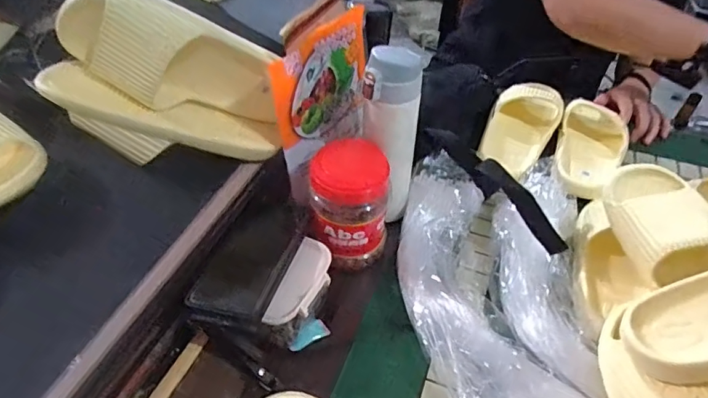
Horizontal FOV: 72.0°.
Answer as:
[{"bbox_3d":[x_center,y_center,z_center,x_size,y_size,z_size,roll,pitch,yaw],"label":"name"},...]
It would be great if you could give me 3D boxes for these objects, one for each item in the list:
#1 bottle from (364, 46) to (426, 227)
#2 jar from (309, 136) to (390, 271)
[{"bbox_3d":[0.045,-0.073,0.578,0.060,0.203,0.061,35,53,29],"label":"bottle"},{"bbox_3d":[-0.005,0.007,0.562,0.084,0.131,0.080,1,44,-1],"label":"jar"}]

